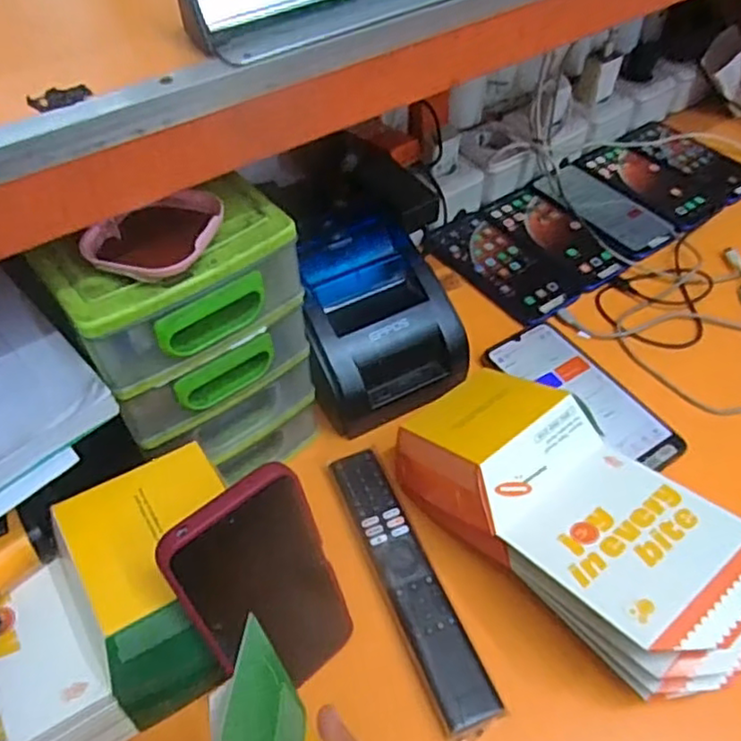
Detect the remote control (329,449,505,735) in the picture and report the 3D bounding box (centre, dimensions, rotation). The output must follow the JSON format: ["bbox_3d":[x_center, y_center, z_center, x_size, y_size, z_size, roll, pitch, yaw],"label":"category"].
[{"bbox_3d":[0.026,0.145,0.464,0.038,0.019,0.207,-18,53,-13],"label":"remote control"}]

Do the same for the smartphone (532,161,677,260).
[{"bbox_3d":[0.251,-0.176,0.699,0.079,0.016,0.153,-26,55,-19],"label":"smartphone"}]

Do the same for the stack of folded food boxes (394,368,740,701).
[{"bbox_3d":[0.133,0.099,0.435,0.112,0.082,0.246,-35,58,-24],"label":"stack of folded food boxes"}]

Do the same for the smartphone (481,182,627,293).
[{"bbox_3d":[0.192,-0.145,0.680,0.070,0.012,0.159,-27,55,-19],"label":"smartphone"}]

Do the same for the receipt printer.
[{"bbox_3d":[0.000,-0.039,0.539,0.128,0.099,0.136,-25,54,-18],"label":"receipt printer"}]

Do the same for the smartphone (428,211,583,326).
[{"bbox_3d":[0.134,-0.108,0.655,0.076,0.010,0.154,-29,56,-20],"label":"smartphone"}]

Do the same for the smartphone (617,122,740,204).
[{"bbox_3d":[0.375,-0.247,0.758,0.079,0.011,0.151,-27,55,-19],"label":"smartphone"}]

